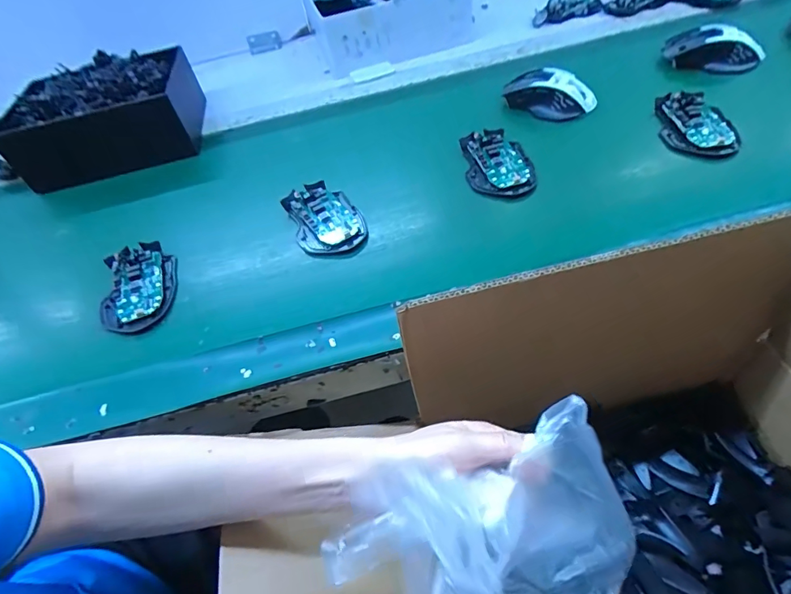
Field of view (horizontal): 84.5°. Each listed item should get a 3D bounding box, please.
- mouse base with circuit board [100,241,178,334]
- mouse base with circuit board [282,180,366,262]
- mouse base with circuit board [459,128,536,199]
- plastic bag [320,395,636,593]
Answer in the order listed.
[{"bbox_3d":[-0.270,-0.013,0.460,0.075,0.018,0.121,-12,50,-9],"label":"mouse base with circuit board"},{"bbox_3d":[-0.075,-0.082,0.481,0.072,0.029,0.114,-18,51,-13],"label":"mouse base with circuit board"},{"bbox_3d":[0.117,-0.152,0.494,0.069,0.026,0.099,-6,49,-4],"label":"mouse base with circuit board"},{"bbox_3d":[0.054,0.135,0.239,0.171,0.097,0.093,-9,49,-6],"label":"plastic bag"}]

